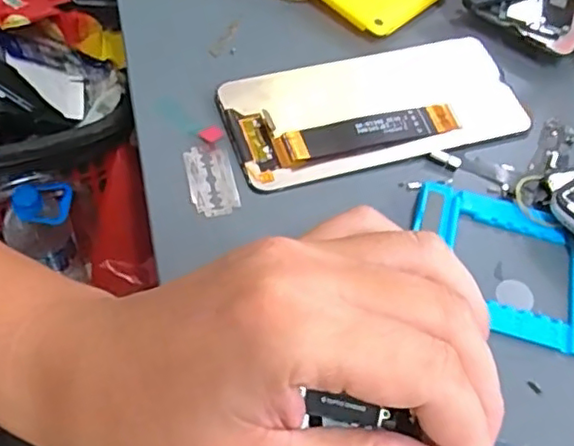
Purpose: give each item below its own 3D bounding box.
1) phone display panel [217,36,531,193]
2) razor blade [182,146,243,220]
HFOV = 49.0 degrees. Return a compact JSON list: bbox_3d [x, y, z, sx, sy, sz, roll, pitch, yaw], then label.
[{"bbox_3d":[0.047,-0.062,0.331,0.156,0.007,0.071,-13,63,-14],"label":"phone display panel"},{"bbox_3d":[-0.036,-0.021,0.301,0.022,0.004,0.040,-8,57,-13],"label":"razor blade"}]

